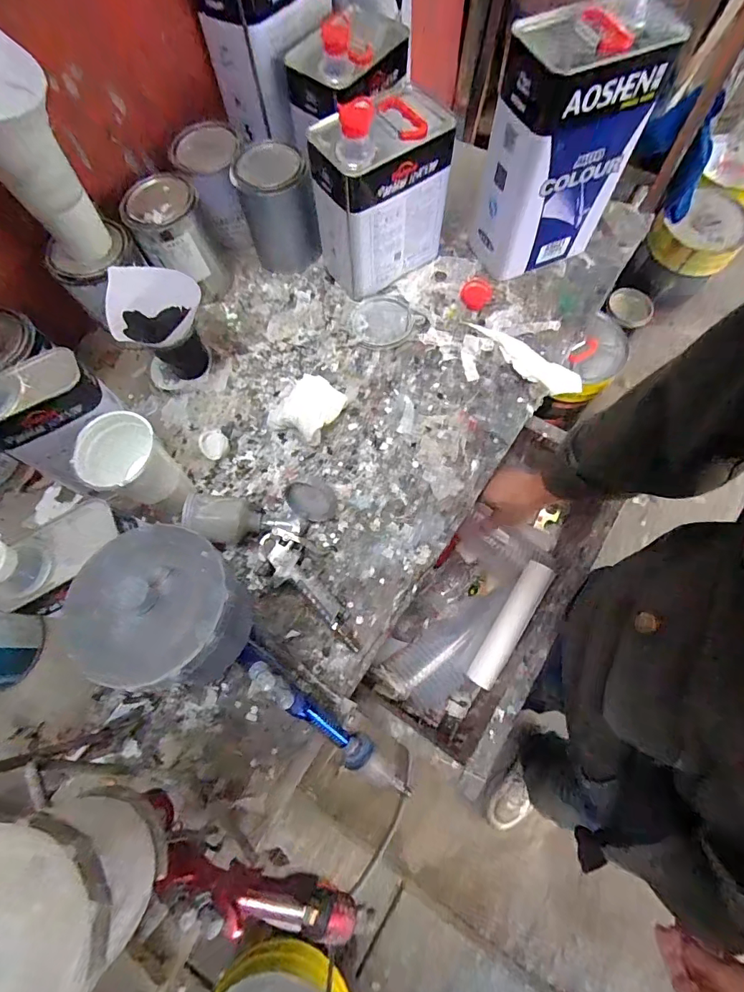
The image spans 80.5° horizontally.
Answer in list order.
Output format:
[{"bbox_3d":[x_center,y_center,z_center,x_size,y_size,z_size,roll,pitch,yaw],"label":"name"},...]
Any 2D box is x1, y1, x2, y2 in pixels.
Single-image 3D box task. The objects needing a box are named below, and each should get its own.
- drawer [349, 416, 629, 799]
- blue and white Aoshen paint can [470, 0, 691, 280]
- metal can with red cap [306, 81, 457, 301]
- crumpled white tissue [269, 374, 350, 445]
[{"bbox_3d":[0.188,0.135,0.659,0.168,0.163,0.469,32,74,13],"label":"drawer"},{"bbox_3d":[0.250,-0.454,0.591,0.176,0.263,0.110,-23,71,-6],"label":"blue and white Aoshen paint can"},{"bbox_3d":[0.013,-0.416,0.605,0.168,0.217,0.107,-41,74,-12],"label":"metal can with red cap"},{"bbox_3d":[-0.087,-0.122,0.586,0.088,0.050,0.087,30,74,12],"label":"crumpled white tissue"}]

